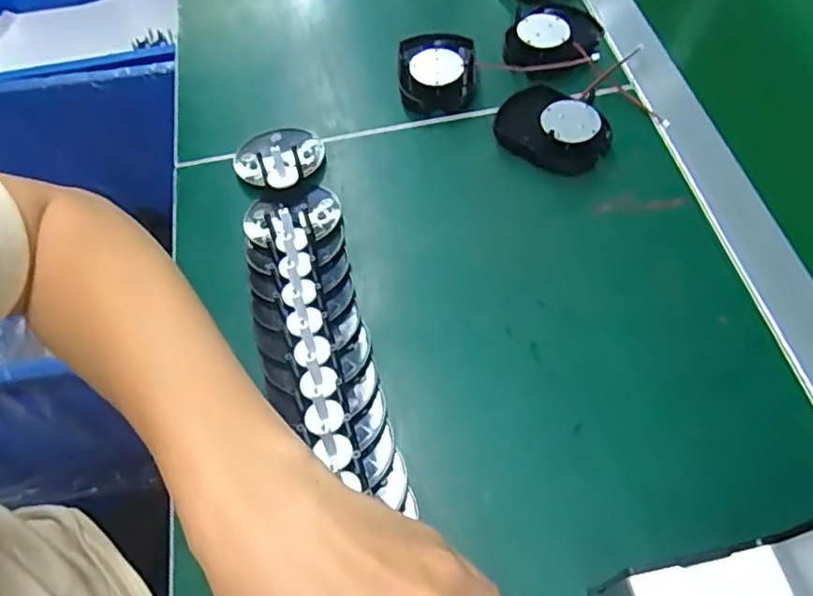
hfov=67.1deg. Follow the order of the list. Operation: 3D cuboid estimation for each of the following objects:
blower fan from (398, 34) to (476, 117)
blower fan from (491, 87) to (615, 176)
[{"bbox_3d":[0.023,-0.170,0.466,0.056,0.030,0.068,0,59,2],"label":"blower fan"},{"bbox_3d":[0.102,-0.118,0.429,0.078,0.031,0.057,25,63,17],"label":"blower fan"}]

